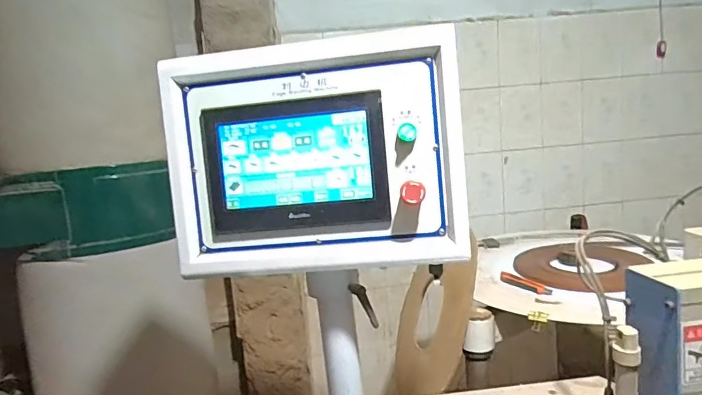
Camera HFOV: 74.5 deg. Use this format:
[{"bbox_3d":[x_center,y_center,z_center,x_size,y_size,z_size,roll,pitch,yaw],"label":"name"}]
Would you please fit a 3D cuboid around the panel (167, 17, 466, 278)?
[{"bbox_3d":[-0.058,-0.057,0.682,0.436,0.321,0.081,-4,9,8],"label":"panel"}]

